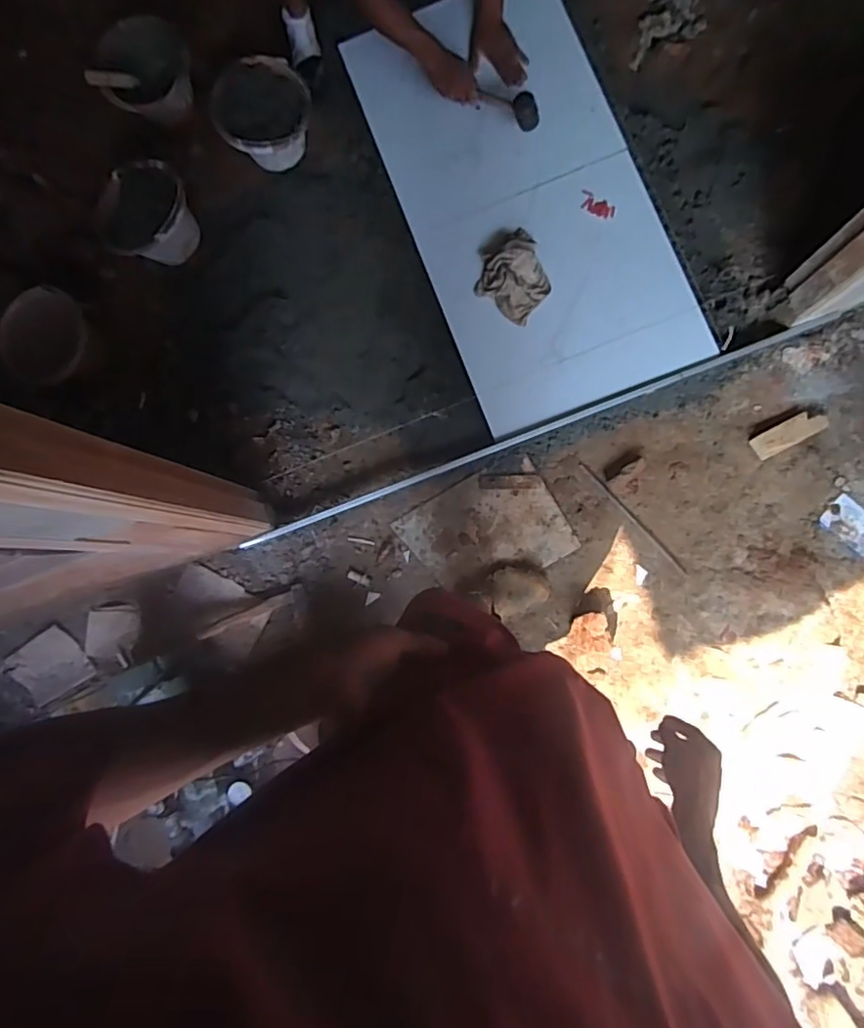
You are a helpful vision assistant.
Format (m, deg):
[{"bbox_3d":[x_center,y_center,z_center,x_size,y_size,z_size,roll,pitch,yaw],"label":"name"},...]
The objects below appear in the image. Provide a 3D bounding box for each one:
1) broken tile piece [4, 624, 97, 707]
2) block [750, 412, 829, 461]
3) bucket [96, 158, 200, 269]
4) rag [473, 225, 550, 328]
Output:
[{"bbox_3d":[-0.943,0.375,1.443,0.141,0.017,0.159,-35,115,-21],"label":"broken tile piece"},{"bbox_3d":[0.881,-0.197,1.443,0.175,0.030,0.060,-28,84,3],"label":"block"},{"bbox_3d":[-0.731,-0.772,1.525,0.201,0.167,0.240,22,86,7],"label":"bucket"},{"bbox_3d":[0.215,-0.602,1.449,0.169,0.060,0.195,37,88,7],"label":"rag"}]

